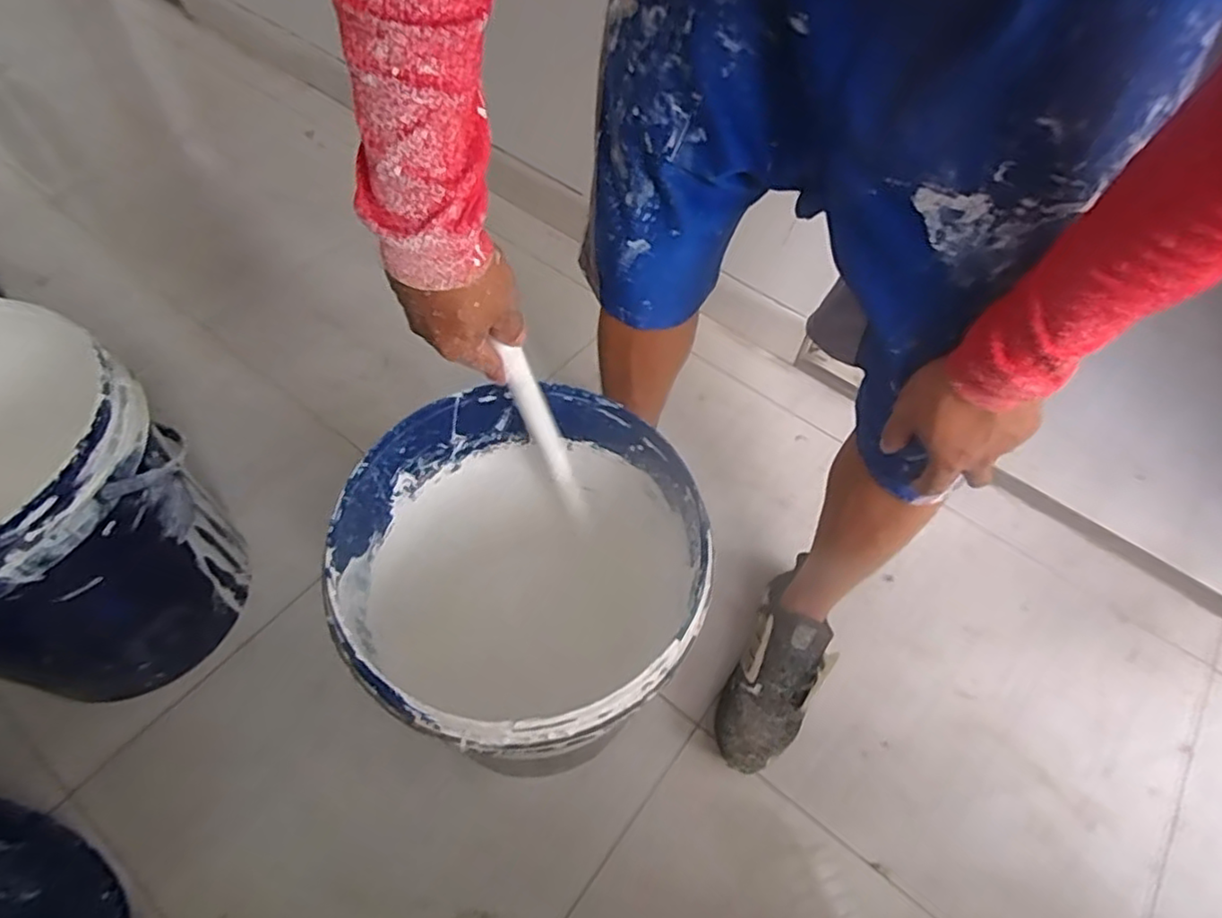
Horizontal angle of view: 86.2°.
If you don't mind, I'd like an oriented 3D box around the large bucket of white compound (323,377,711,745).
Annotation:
[{"bbox_3d":[-0.096,0.153,0.690,0.337,0.376,0.307,2,56,-3],"label":"large bucket of white compound"}]

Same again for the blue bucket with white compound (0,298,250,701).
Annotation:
[{"bbox_3d":[-0.602,0.081,0.698,0.309,0.376,0.295,24,58,12],"label":"blue bucket with white compound"}]

